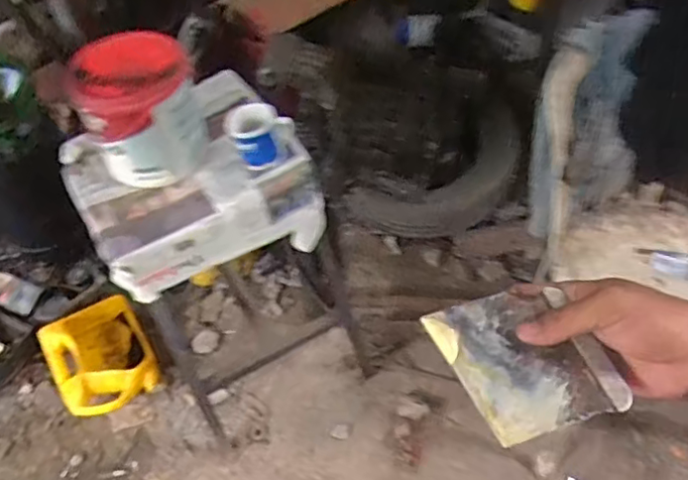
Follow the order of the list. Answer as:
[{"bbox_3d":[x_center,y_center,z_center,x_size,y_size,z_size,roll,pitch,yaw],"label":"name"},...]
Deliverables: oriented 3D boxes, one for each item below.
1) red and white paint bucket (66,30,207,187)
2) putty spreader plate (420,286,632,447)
[{"bbox_3d":[-0.329,-0.207,0.988,0.164,0.201,0.156,-3,52,3],"label":"red and white paint bucket"},{"bbox_3d":[0.126,0.082,0.424,0.094,0.007,0.112,-24,58,-15],"label":"putty spreader plate"}]

